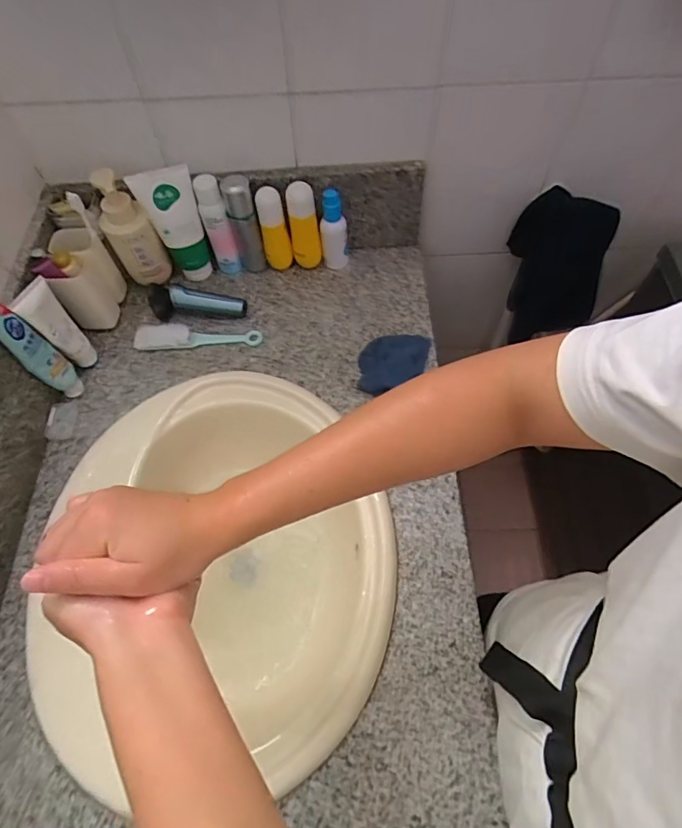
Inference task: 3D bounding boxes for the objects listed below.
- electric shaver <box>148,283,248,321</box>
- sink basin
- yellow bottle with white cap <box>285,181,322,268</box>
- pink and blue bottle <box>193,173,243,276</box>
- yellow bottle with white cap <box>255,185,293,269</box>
[{"bbox_3d":[-0.235,-0.186,0.779,0.157,0.041,0.050,-2,62,1],"label":"electric shaver"},{"bbox_3d":[-0.148,0.190,0.673,0.440,0.140,0.475,10,63,7],"label":"sink basin"},{"bbox_3d":[-0.061,-0.304,0.785,0.046,0.150,0.034,-9,62,-3],"label":"yellow bottle with white cap"},{"bbox_3d":[-0.201,-0.307,0.784,0.045,0.164,0.046,-18,63,-8],"label":"pink and blue bottle"},{"bbox_3d":[-0.109,-0.302,0.791,0.048,0.143,0.034,-11,62,-4],"label":"yellow bottle with white cap"}]

